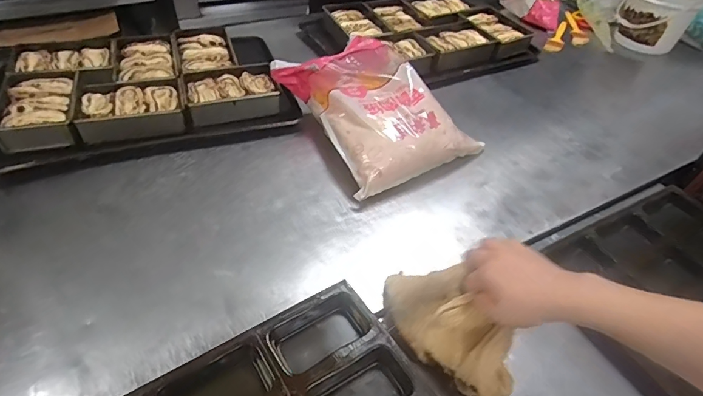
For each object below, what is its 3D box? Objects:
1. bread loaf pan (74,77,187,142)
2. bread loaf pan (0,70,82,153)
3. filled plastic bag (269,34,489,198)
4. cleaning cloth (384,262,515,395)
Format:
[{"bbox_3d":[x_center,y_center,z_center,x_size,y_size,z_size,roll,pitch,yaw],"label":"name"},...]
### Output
[{"bbox_3d":[-0.442,-0.178,0.854,0.193,0.066,0.127,-11,48,-16],"label":"bread loaf pan"},{"bbox_3d":[-0.605,-0.173,0.814,0.140,0.045,0.205,-13,48,-17],"label":"bread loaf pan"},{"bbox_3d":[0.051,-0.199,0.866,0.295,0.124,0.343,-22,52,-24],"label":"filled plastic bag"},{"bbox_3d":[0.118,0.156,0.531,0.070,0.133,0.200,-27,54,-28],"label":"cleaning cloth"}]

